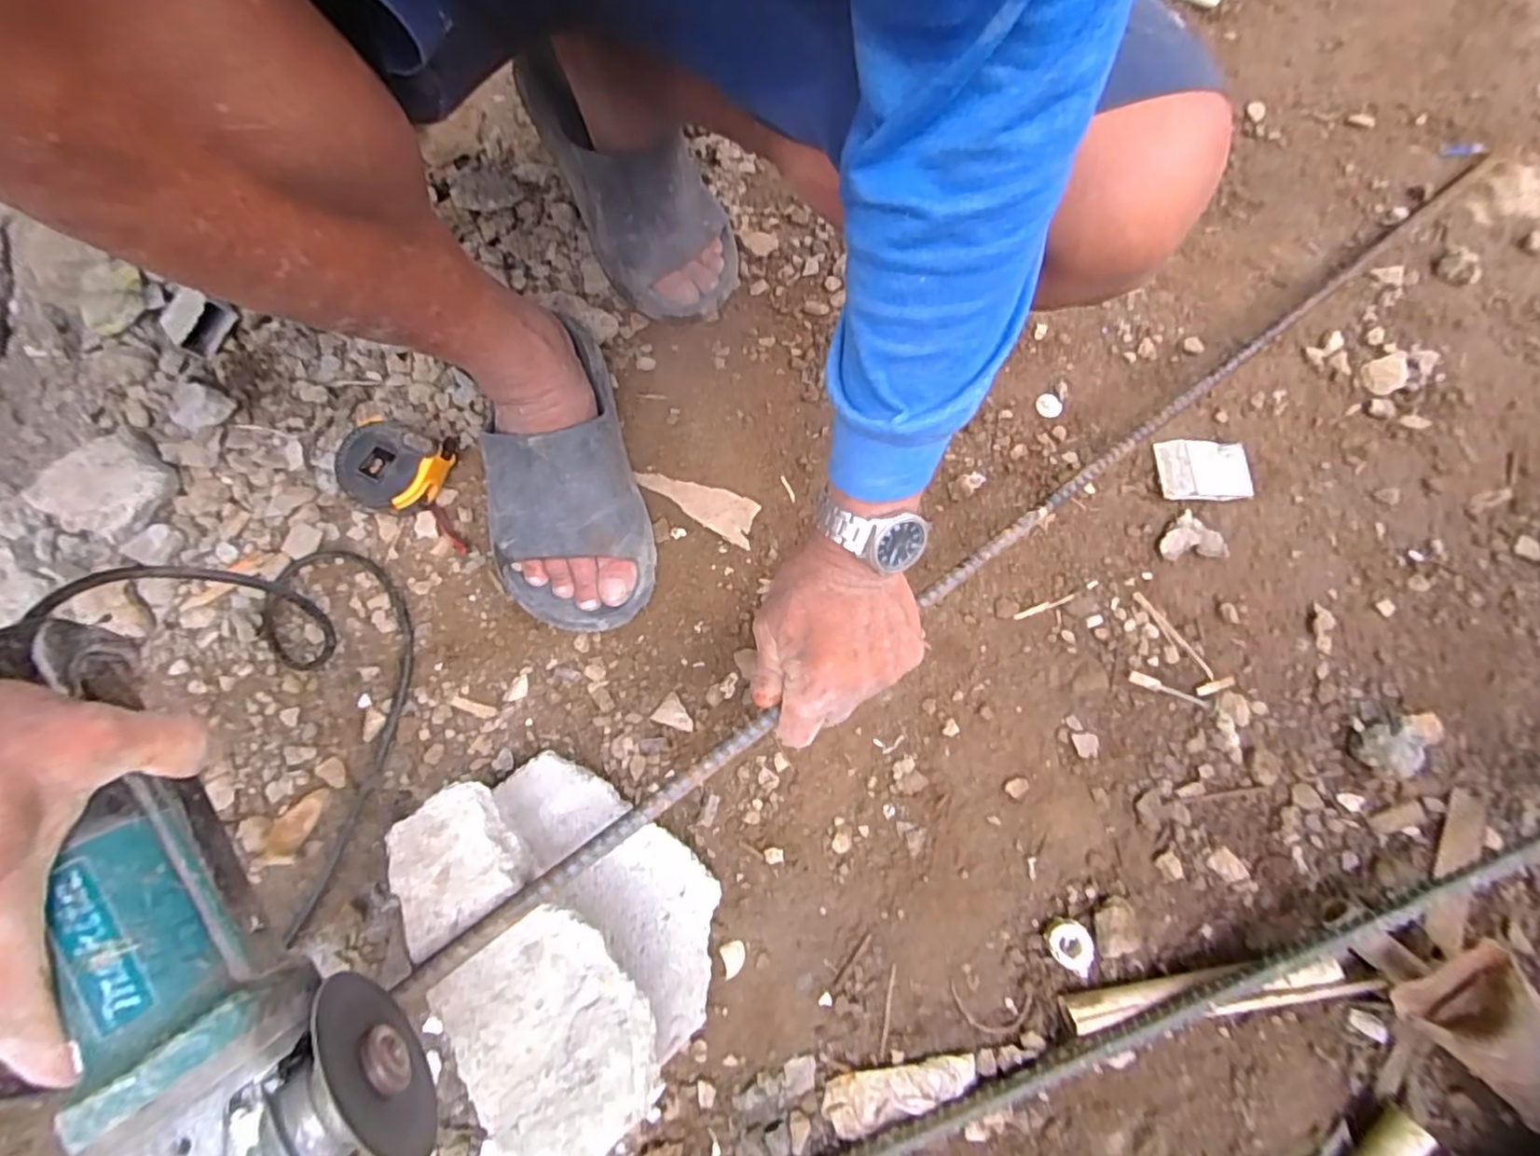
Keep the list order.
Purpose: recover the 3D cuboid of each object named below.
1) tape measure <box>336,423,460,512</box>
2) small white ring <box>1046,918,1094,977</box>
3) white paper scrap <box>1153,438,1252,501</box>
[{"bbox_3d":[-0.289,-0.089,0.511,0.062,0.047,0.080,30,75,10],"label":"tape measure"},{"bbox_3d":[0.187,0.229,0.409,0.026,0.010,0.027,0,73,1],"label":"small white ring"},{"bbox_3d":[0.349,-0.088,0.529,0.066,0.012,0.053,0,73,1],"label":"white paper scrap"}]

